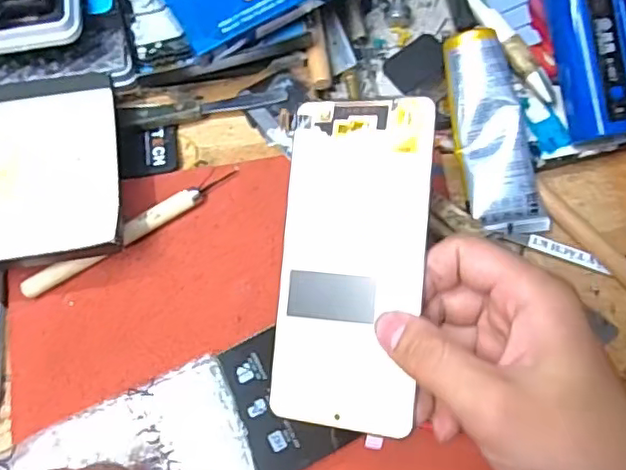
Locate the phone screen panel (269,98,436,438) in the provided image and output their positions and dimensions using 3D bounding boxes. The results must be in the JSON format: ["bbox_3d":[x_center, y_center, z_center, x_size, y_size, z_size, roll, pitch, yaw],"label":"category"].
[{"bbox_3d":[0.018,0.012,0.282,0.068,0.007,0.151,3,86,21],"label":"phone screen panel"}]

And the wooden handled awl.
[{"bbox_3d":[-0.100,-0.002,0.337,0.129,0.014,0.010,-31,75,-8],"label":"wooden handled awl"}]

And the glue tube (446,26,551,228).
[{"bbox_3d":[0.099,-0.056,0.337,0.038,0.019,0.114,-13,89,-3],"label":"glue tube"}]

